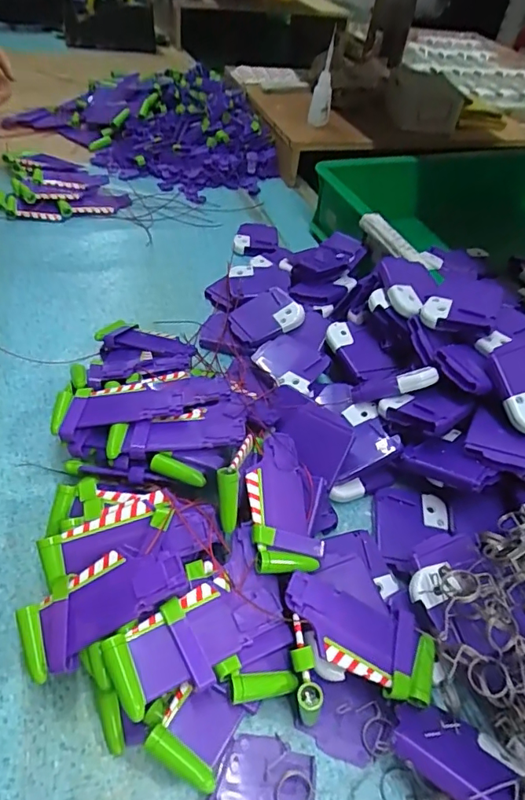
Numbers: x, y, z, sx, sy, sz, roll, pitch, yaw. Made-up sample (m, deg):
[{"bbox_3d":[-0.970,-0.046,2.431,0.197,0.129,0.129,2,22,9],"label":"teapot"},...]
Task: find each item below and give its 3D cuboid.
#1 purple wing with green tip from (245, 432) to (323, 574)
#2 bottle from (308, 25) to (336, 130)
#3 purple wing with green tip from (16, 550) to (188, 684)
[{"bbox_3d":[0.010,0.062,0.308,0.039,0.017,0.088,-4,47,-11],"label":"purple wing with green tip"},{"bbox_3d":[0.085,-0.444,0.694,0.029,0.105,0.039,8,48,1],"label":"bottle"},{"bbox_3d":[-0.082,0.104,0.257,0.088,0.009,0.041,-28,53,-1],"label":"purple wing with green tip"}]

